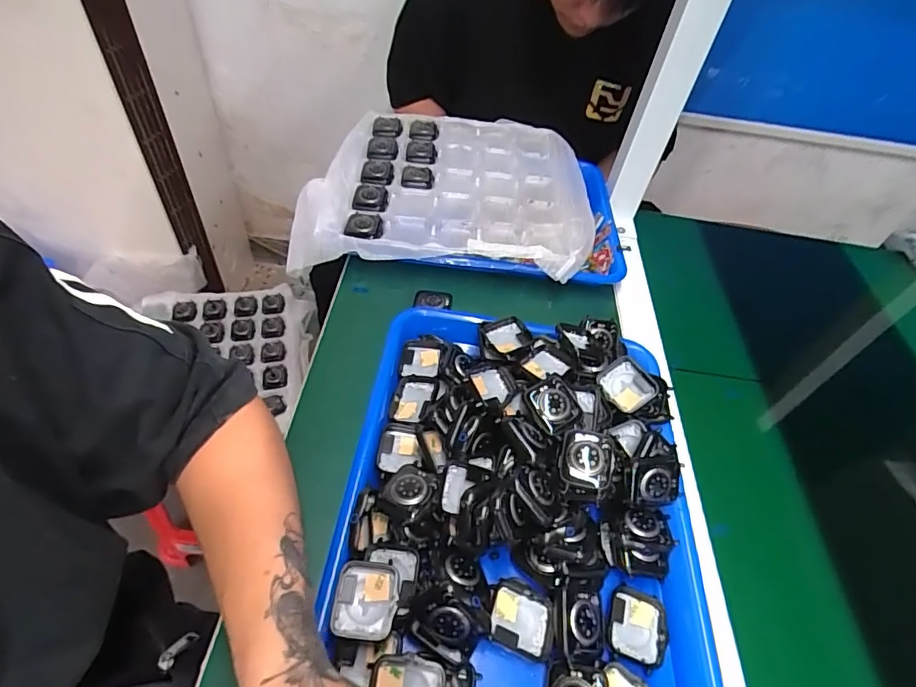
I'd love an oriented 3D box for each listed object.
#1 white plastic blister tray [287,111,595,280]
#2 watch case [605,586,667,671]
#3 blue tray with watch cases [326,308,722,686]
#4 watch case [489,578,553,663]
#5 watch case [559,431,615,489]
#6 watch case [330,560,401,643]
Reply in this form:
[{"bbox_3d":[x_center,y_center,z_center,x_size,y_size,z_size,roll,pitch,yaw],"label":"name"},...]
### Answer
[{"bbox_3d":[-0.017,-0.193,0.612,0.333,0.035,0.312,2,50,-5],"label":"white plastic blister tray"},{"bbox_3d":[0.119,0.188,0.330,0.038,0.010,0.044,20,51,10],"label":"watch case"},{"bbox_3d":[0.049,0.108,0.365,0.250,0.063,0.326,7,50,-1],"label":"blue tray with watch cases"},{"bbox_3d":[0.041,0.173,0.314,0.039,0.013,0.041,15,50,6],"label":"watch case"},{"bbox_3d":[0.092,0.083,0.355,0.035,0.015,0.039,13,50,4],"label":"watch case"},{"bbox_3d":[-0.057,0.159,0.306,0.038,0.011,0.042,5,50,-2],"label":"watch case"}]

